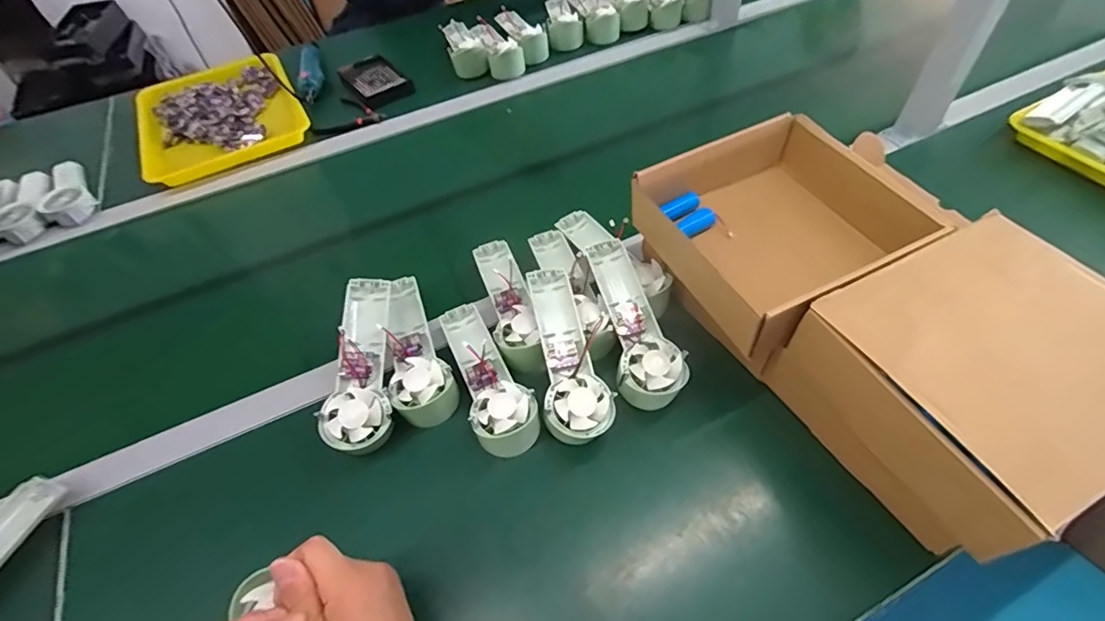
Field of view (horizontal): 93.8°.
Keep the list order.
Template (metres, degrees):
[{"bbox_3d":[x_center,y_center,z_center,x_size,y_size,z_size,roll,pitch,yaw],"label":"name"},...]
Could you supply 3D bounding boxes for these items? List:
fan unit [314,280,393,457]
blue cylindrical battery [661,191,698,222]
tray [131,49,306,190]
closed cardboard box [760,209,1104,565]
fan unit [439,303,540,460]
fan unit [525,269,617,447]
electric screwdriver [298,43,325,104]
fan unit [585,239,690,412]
[{"bbox_3d":[-0.184,0.053,0.508,0.059,0.054,0.172,-5,67,2],"label":"fan unit"},{"bbox_3d":[0.137,-0.111,0.553,0.055,0.014,0.016,-30,55,-17],"label":"blue cylindrical battery"},{"bbox_3d":[-0.559,-0.338,0.880,0.242,0.048,0.304,-25,53,-14],"label":"tray"},{"bbox_3d":[0.332,0.063,0.423,0.195,0.153,0.188,-24,53,-13],"label":"closed cardboard box"},{"bbox_3d":[-0.067,0.060,0.520,0.061,0.047,0.171,-21,52,-11],"label":"fan unit"},{"bbox_3d":[0.011,0.047,0.506,0.065,0.067,0.169,-13,51,-5],"label":"fan unit"},{"bbox_3d":[-0.432,-0.433,0.931,0.035,0.028,0.178,-13,51,-4],"label":"electric screwdriver"},{"bbox_3d":[0.078,0.011,0.517,0.064,0.040,0.174,-15,68,-6],"label":"fan unit"}]

